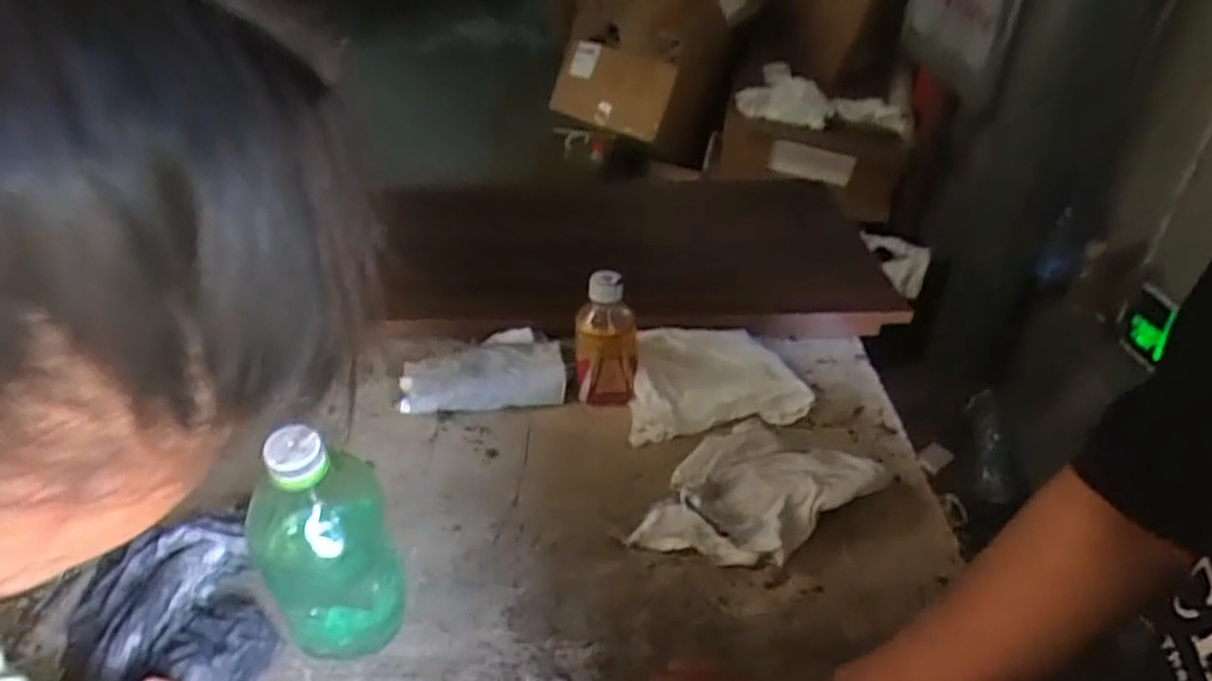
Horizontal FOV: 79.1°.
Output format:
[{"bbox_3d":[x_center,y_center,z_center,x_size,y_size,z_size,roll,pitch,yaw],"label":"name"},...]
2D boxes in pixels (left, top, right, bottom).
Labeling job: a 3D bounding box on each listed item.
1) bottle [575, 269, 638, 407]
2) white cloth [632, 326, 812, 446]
[{"bbox_3d":[0.001,0.000,0.706,0.059,0.136,0.049,2,36,3],"label":"bottle"},{"bbox_3d":[0.111,0.032,0.748,0.184,0.037,0.151,-3,36,-6],"label":"white cloth"}]

